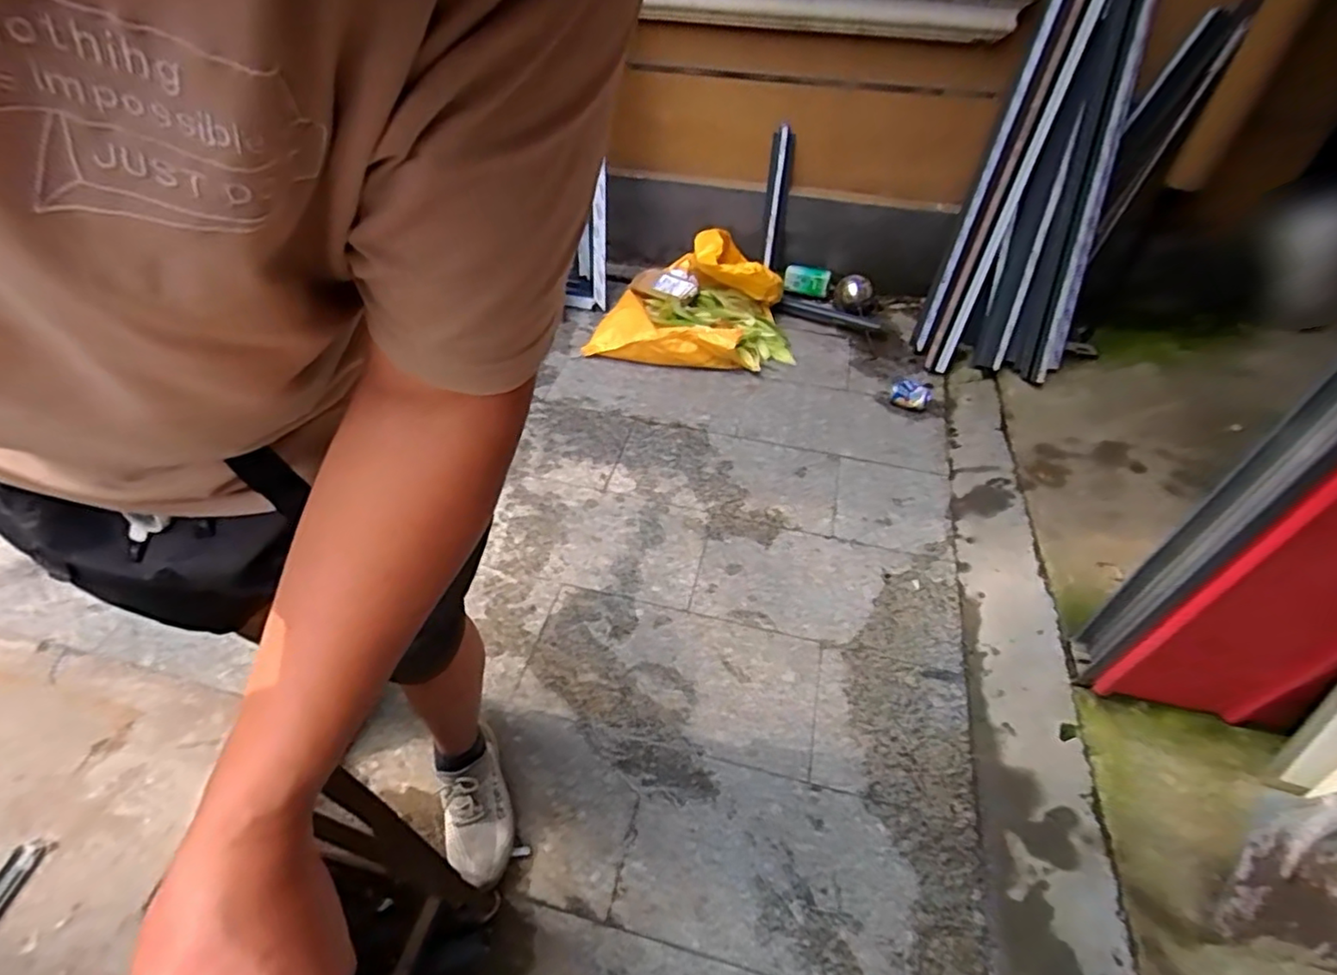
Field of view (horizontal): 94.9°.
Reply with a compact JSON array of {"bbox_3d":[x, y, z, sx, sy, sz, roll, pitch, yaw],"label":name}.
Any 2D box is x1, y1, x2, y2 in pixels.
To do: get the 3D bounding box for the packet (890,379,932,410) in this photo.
[{"bbox_3d":[0.720,-0.279,1.809,0.115,0.032,0.101,13,48,11],"label":"packet"}]

